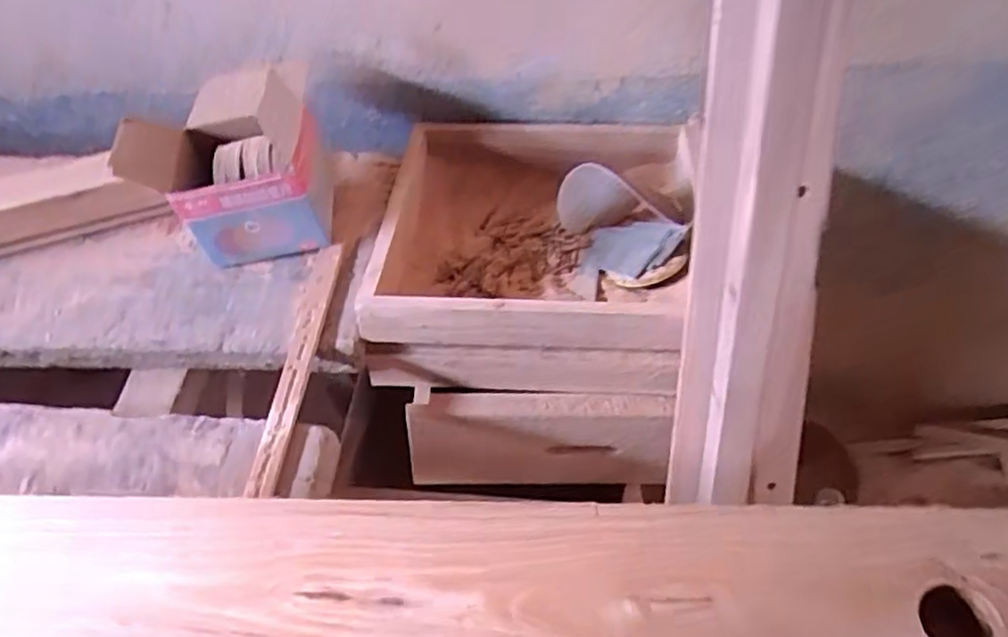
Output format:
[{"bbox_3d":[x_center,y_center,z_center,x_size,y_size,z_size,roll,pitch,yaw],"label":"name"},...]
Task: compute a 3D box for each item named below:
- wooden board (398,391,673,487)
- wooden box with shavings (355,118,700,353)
[{"bbox_3d":[0.038,0.131,0.750,0.270,0.119,0.024,-1,35,-1],"label":"wooden board"},{"bbox_3d":[0.034,-0.107,0.816,0.345,0.118,0.386,6,52,8],"label":"wooden box with shavings"}]

